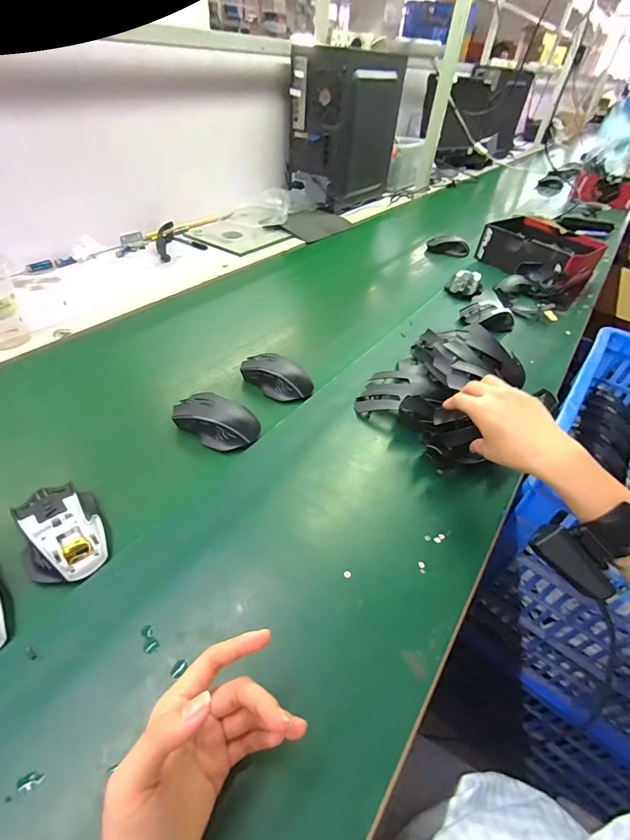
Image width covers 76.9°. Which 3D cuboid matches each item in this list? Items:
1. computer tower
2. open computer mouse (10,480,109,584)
[{"bbox_3d":[0.108,-0.905,1.239,0.195,0.353,0.356,28,46,23],"label":"computer tower"},{"bbox_3d":[-0.250,0.105,0.390,0.074,0.031,0.105,-21,48,-27],"label":"open computer mouse"}]

